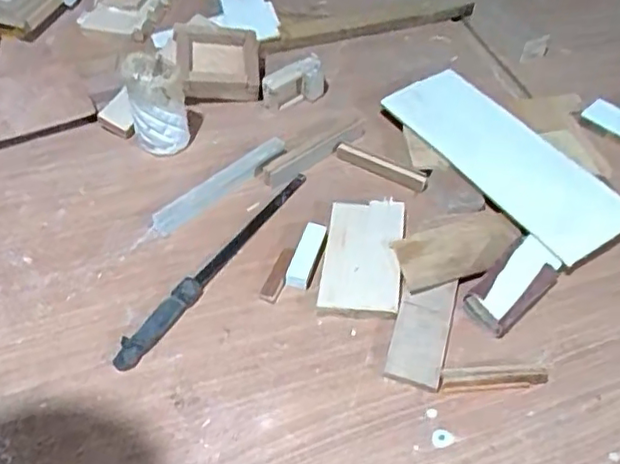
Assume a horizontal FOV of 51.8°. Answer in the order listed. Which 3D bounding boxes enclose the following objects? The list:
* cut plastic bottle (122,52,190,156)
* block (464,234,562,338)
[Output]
[{"bbox_3d":[-0.184,-0.153,0.765,0.063,0.105,0.071,-12,52,-11],"label":"cut plastic bottle"},{"bbox_3d":[0.206,0.052,0.645,0.055,0.023,0.110,38,59,26],"label":"block"}]

